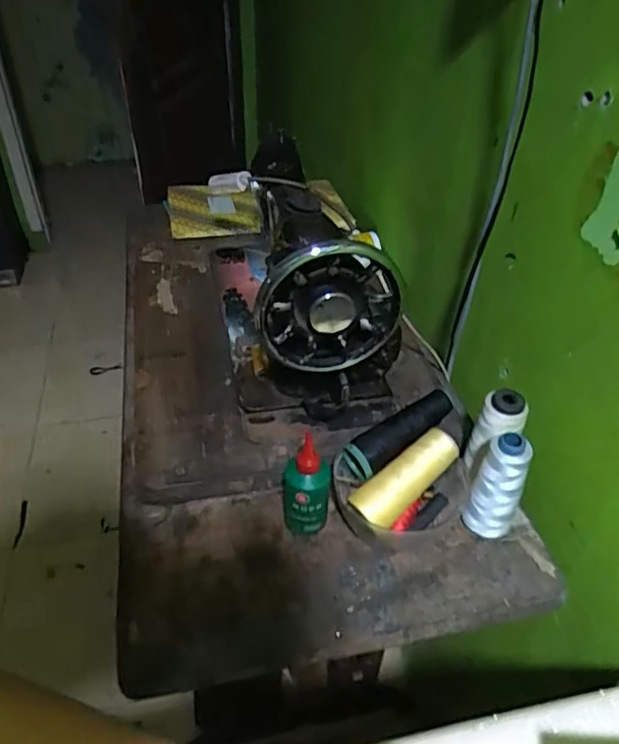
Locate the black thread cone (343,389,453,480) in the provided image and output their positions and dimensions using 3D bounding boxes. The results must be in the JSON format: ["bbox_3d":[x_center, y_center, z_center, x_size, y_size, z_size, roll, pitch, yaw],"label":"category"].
[{"bbox_3d":[0.089,0.058,0.564,0.115,0.033,0.033,-33,49,-9],"label":"black thread cone"}]

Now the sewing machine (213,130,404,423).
[{"bbox_3d":[-0.023,-0.144,0.723,0.176,0.208,0.396,-7,41,-10],"label":"sewing machine"}]

